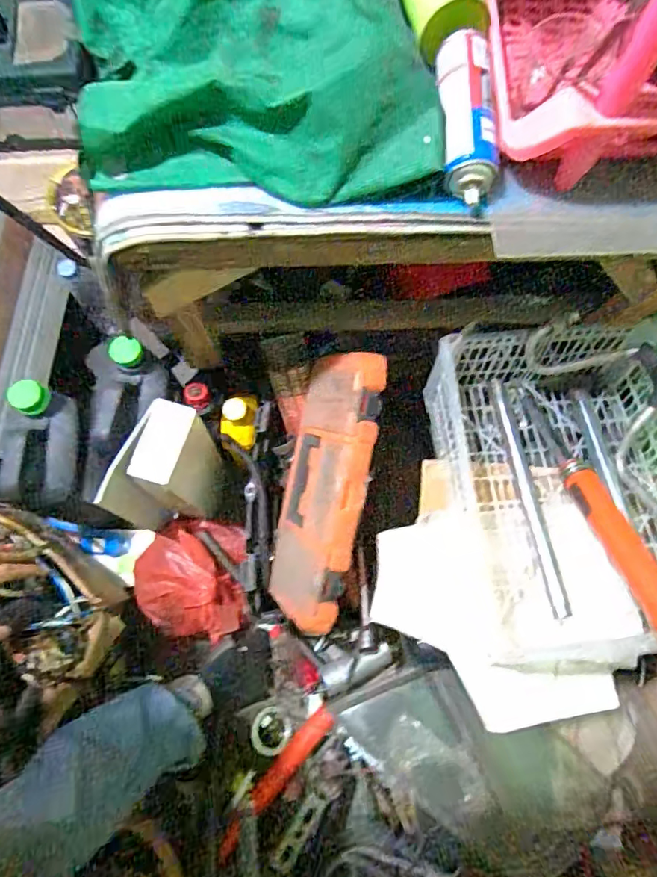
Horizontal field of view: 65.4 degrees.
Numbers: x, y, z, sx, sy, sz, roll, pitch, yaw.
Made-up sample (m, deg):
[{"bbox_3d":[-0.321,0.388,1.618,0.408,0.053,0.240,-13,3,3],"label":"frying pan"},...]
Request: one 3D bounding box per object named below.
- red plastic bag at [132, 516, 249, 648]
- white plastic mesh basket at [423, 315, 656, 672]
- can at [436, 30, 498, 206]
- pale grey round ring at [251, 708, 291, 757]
[{"bbox_3d":[-0.249,0.253,0.926,0.200,0.099,0.211,-3,75,-1],"label":"red plastic bag"},{"bbox_3d":[0.345,0.072,0.714,0.314,0.140,0.465,-12,76,-3],"label":"white plastic mesh basket"},{"bbox_3d":[0.135,-0.308,0.499,0.052,0.058,0.159,-2,75,-1],"label":"can"},{"bbox_3d":[-0.103,0.520,0.903,0.067,0.014,0.073,0,75,0],"label":"pale grey round ring"}]

